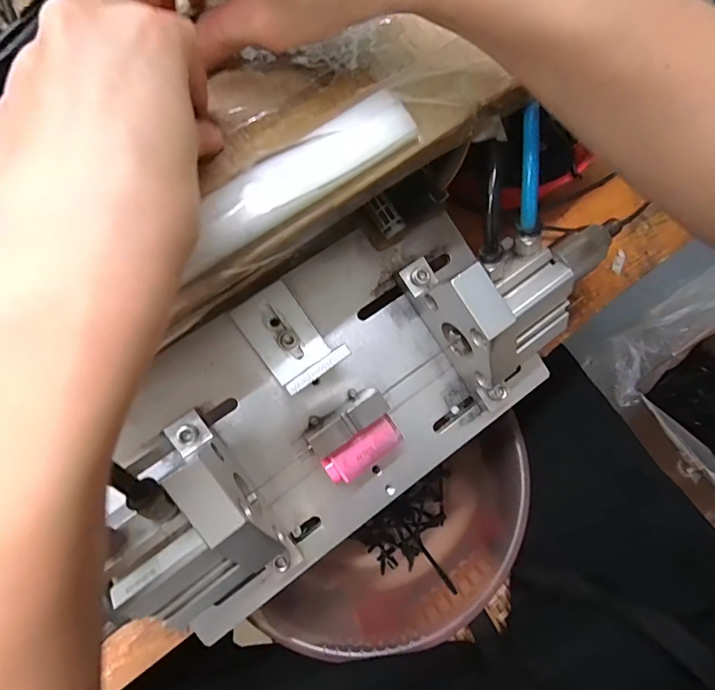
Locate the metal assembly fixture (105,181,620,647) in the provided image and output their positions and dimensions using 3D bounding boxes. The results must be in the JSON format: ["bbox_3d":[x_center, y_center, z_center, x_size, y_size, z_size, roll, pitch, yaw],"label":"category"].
[{"bbox_3d":[0.000,0.016,0.252,0.312,0.092,0.148,-37,81,-6],"label":"metal assembly fixture"}]

